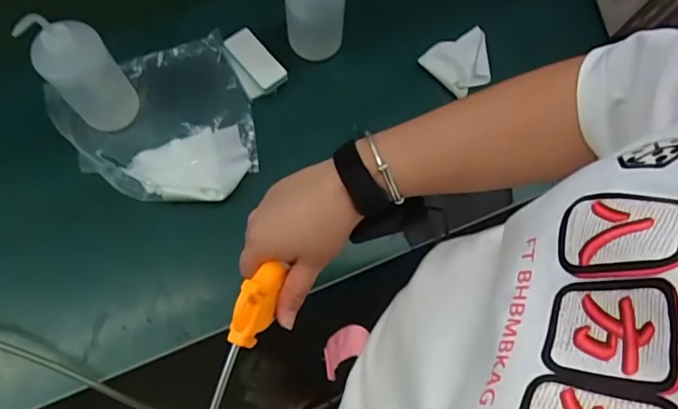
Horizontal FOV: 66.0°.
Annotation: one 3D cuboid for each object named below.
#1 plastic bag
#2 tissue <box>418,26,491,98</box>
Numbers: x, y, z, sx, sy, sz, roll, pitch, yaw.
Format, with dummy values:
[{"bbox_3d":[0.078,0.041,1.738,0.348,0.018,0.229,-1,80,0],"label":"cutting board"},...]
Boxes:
[{"bbox_3d":[-0.236,-0.110,0.684,0.233,0.043,0.234,-13,70,-12],"label":"plastic bag"},{"bbox_3d":[0.184,-0.204,0.765,0.112,0.079,0.074,-33,71,-10],"label":"tissue"}]

